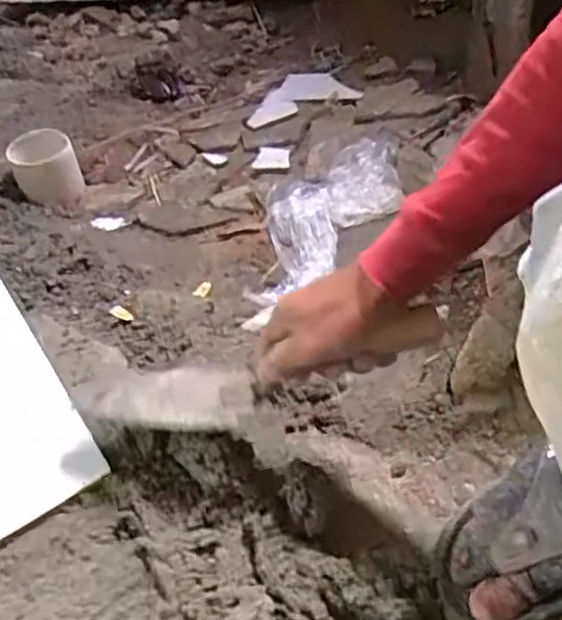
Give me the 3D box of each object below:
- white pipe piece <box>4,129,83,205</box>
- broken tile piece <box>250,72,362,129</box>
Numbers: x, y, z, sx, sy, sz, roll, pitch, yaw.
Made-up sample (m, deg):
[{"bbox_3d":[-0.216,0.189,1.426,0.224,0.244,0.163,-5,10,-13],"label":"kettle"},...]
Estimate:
[{"bbox_3d":[-0.355,-0.217,1.040,0.097,0.080,0.096,-27,44,-15],"label":"white pipe piece"},{"bbox_3d":[0.018,-0.377,1.193,0.192,0.016,0.160,-21,48,-8],"label":"broken tile piece"}]

